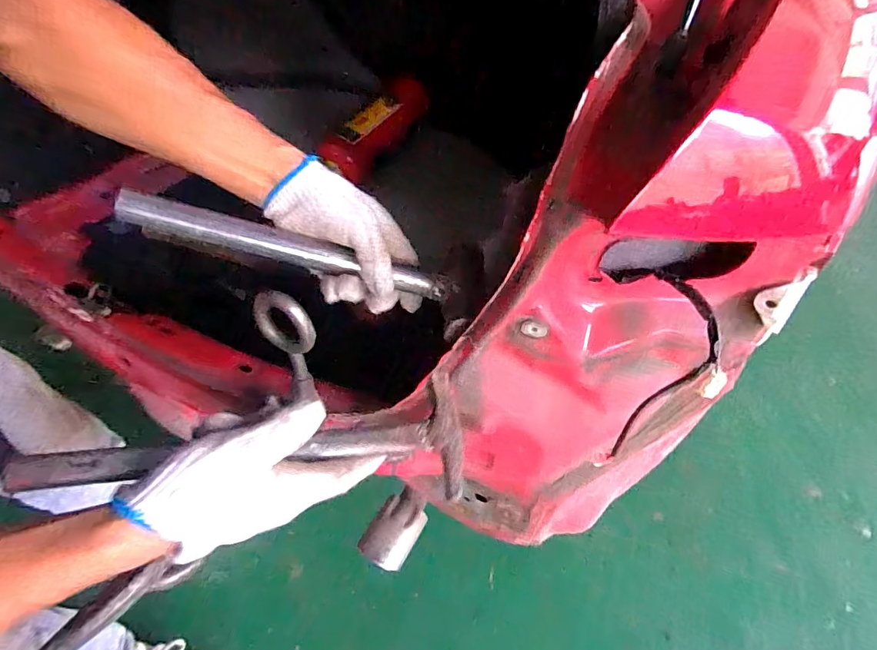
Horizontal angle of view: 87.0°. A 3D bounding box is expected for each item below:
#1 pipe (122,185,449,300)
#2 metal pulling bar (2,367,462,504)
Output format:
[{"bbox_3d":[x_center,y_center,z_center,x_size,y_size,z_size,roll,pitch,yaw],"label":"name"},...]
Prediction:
[{"bbox_3d":[-0.122,-0.065,0.404,0.273,0.023,0.020,13,48,-16],"label":"pipe"},{"bbox_3d":[-0.129,0.087,0.326,0.293,0.021,0.092,-1,50,-13],"label":"metal pulling bar"}]

